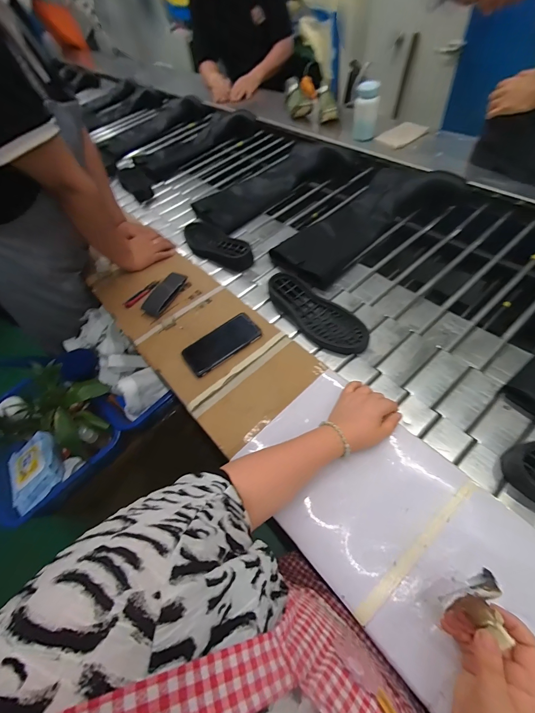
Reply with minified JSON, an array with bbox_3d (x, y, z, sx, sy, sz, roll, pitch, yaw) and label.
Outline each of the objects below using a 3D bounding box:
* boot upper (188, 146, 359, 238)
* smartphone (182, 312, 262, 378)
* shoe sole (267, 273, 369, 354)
[{"bbox_3d":[0.014,-0.571,0.992,0.512,0.110,0.228,-27,62,-16],"label":"boot upper"},{"bbox_3d":[-0.096,-0.027,0.652,0.162,0.009,0.079,-35,69,-13],"label":"smartphone"},{"bbox_3d":[0.108,-0.098,0.710,0.105,0.032,0.273,-39,65,-21],"label":"shoe sole"}]

